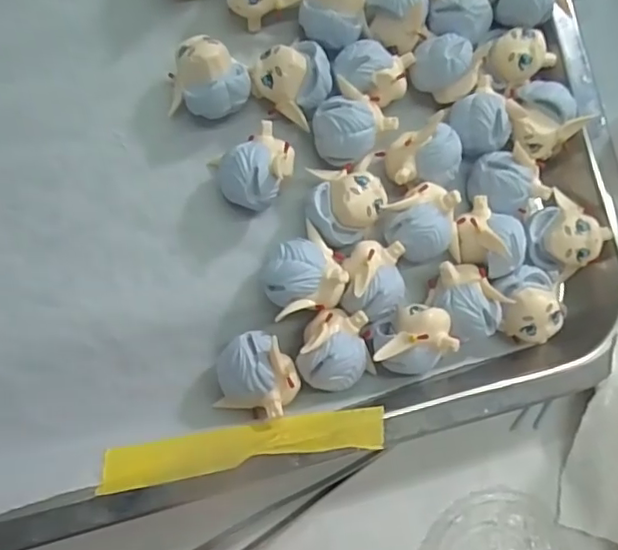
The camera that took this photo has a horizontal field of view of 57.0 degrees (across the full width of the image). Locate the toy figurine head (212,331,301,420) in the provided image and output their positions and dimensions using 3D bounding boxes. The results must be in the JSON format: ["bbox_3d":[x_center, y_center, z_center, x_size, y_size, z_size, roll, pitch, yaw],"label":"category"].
[{"bbox_3d":[-0.017,0.034,0.195,0.027,0.022,0.027,0,87,-7],"label":"toy figurine head"}]

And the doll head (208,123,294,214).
[{"bbox_3d":[-0.018,-0.036,0.202,0.028,0.023,0.022,-43,91,-12],"label":"doll head"}]

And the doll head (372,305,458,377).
[{"bbox_3d":[0.036,0.023,0.201,0.029,0.023,0.021,-30,88,-12],"label":"doll head"}]

